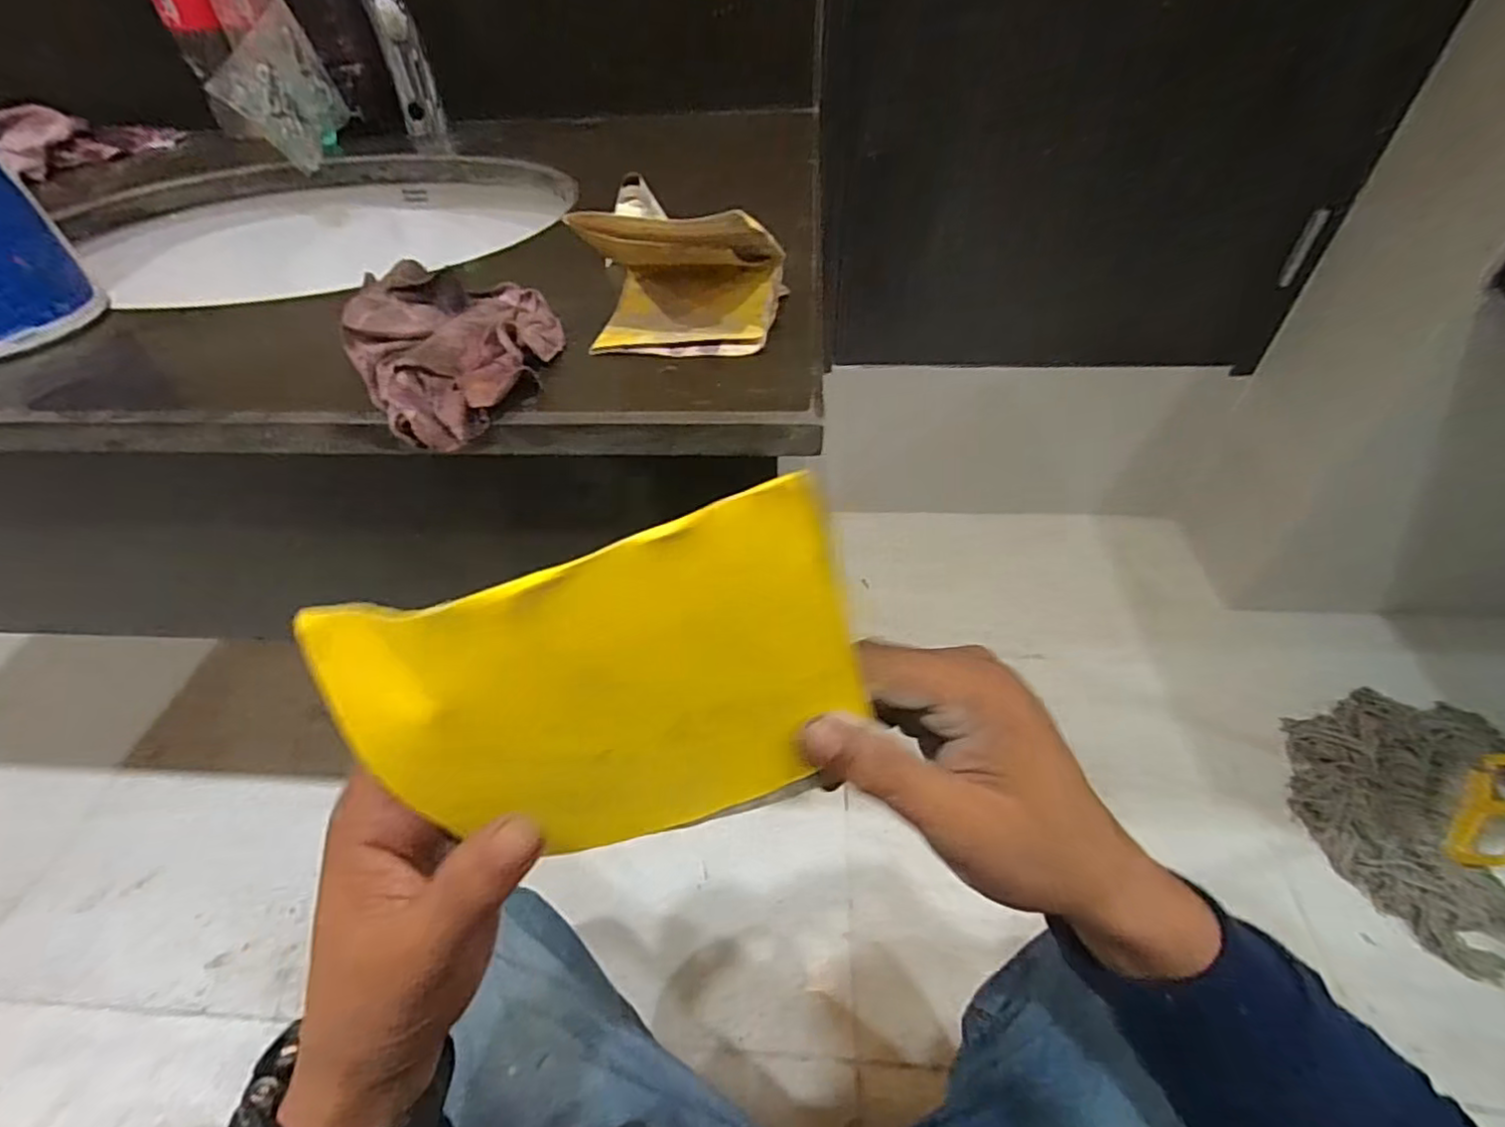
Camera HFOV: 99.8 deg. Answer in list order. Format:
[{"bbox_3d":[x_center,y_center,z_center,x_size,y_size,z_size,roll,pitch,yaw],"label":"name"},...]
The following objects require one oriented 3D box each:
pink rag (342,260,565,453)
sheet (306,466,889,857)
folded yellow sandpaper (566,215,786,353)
[{"bbox_3d":[-0.140,-0.110,0.306,0.091,0.032,0.139,-23,49,-19],"label":"pink rag"},{"bbox_3d":[-0.044,0.043,0.193,0.150,0.123,0.026,-9,46,-6],"label":"sheet"},{"bbox_3d":[-0.034,-0.147,0.319,0.089,0.057,0.077,5,46,8],"label":"folded yellow sandpaper"}]

